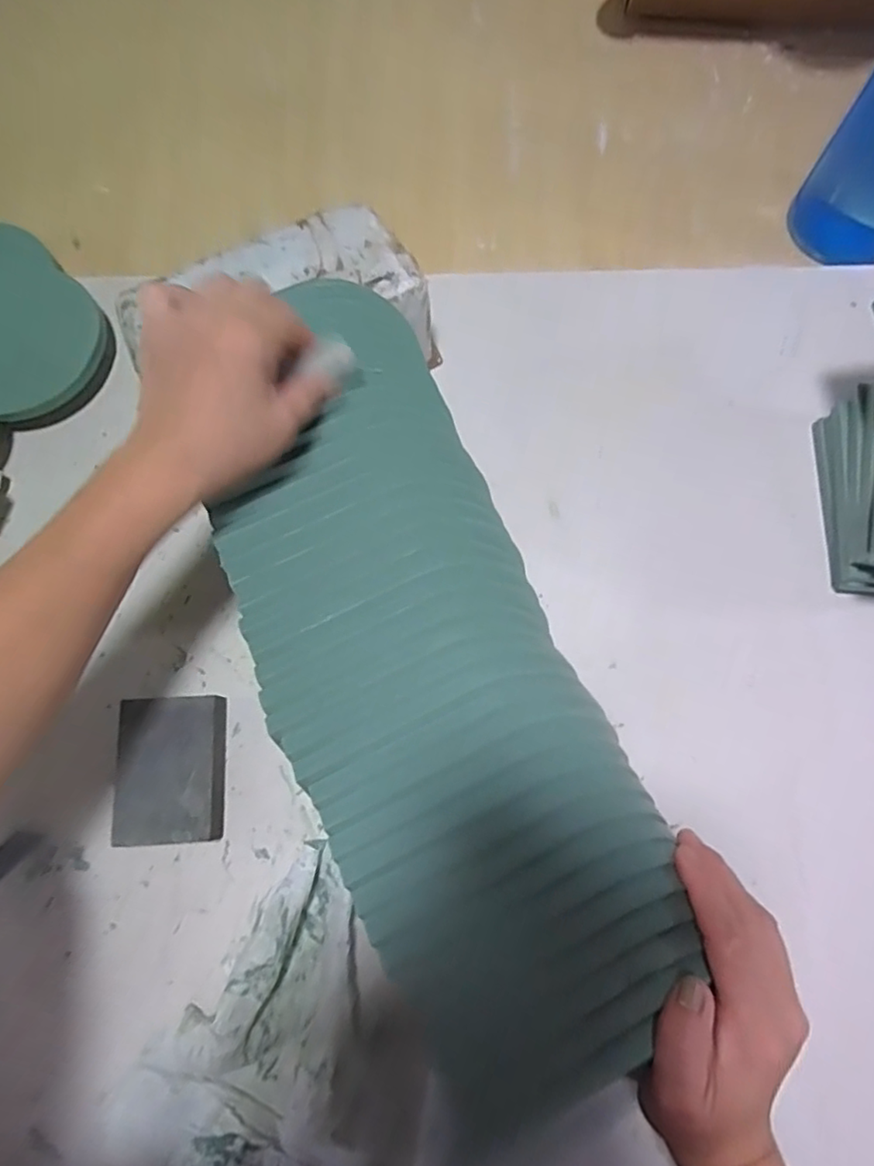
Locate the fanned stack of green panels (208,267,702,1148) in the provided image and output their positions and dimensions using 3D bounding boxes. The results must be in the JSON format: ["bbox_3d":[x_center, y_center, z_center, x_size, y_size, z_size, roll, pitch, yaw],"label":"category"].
[{"bbox_3d":[-0.018,0.027,0.361,0.178,0.048,0.471,-22,75,-8],"label":"fanned stack of green panels"}]

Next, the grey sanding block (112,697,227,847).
[{"bbox_3d":[-0.189,0.132,0.423,0.069,0.026,0.096,-3,74,-1],"label":"grey sanding block"}]

